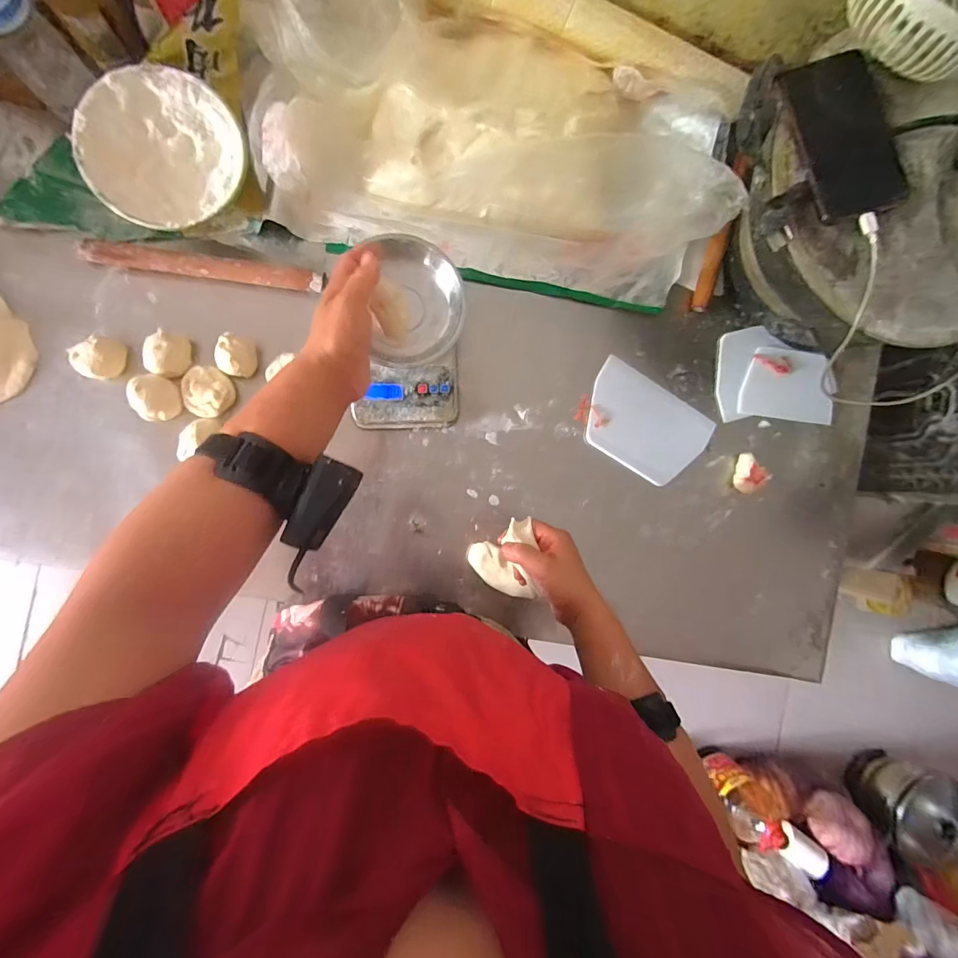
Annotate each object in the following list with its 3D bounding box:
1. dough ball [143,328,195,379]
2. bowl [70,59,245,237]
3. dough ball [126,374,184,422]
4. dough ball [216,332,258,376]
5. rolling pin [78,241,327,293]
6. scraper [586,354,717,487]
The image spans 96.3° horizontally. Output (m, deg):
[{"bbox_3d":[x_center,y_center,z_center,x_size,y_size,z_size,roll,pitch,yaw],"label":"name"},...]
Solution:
[{"bbox_3d":[-0.377,-0.150,0.521,0.040,0.038,0.051,15,89,-9],"label":"dough ball"},{"bbox_3d":[-0.354,-0.367,0.496,0.162,0.058,0.162,0,91,-9],"label":"bowl"},{"bbox_3d":[-0.387,-0.096,0.519,0.049,0.043,0.053,0,91,-9],"label":"dough ball"},{"bbox_3d":[-0.298,-0.152,0.534,0.041,0.039,0.050,2,91,-9],"label":"dough ball"},{"bbox_3d":[-0.333,-0.259,0.526,0.275,0.019,0.025,4,90,-9],"label":"rolling pin"},{"bbox_3d":[0.245,-0.078,0.633,0.189,0.006,0.133,30,83,-7],"label":"scraper"}]

